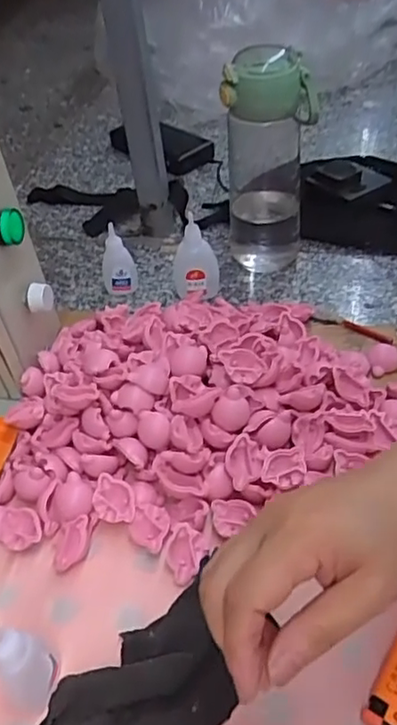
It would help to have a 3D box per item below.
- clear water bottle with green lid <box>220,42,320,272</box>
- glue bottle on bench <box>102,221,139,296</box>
[{"bbox_3d":[0.068,-0.191,0.601,0.086,0.217,0.080,1,46,8],"label":"clear water bottle with green lid"},{"bbox_3d":[-0.083,-0.103,0.631,0.035,0.077,0.016,-7,46,0],"label":"glue bottle on bench"}]

